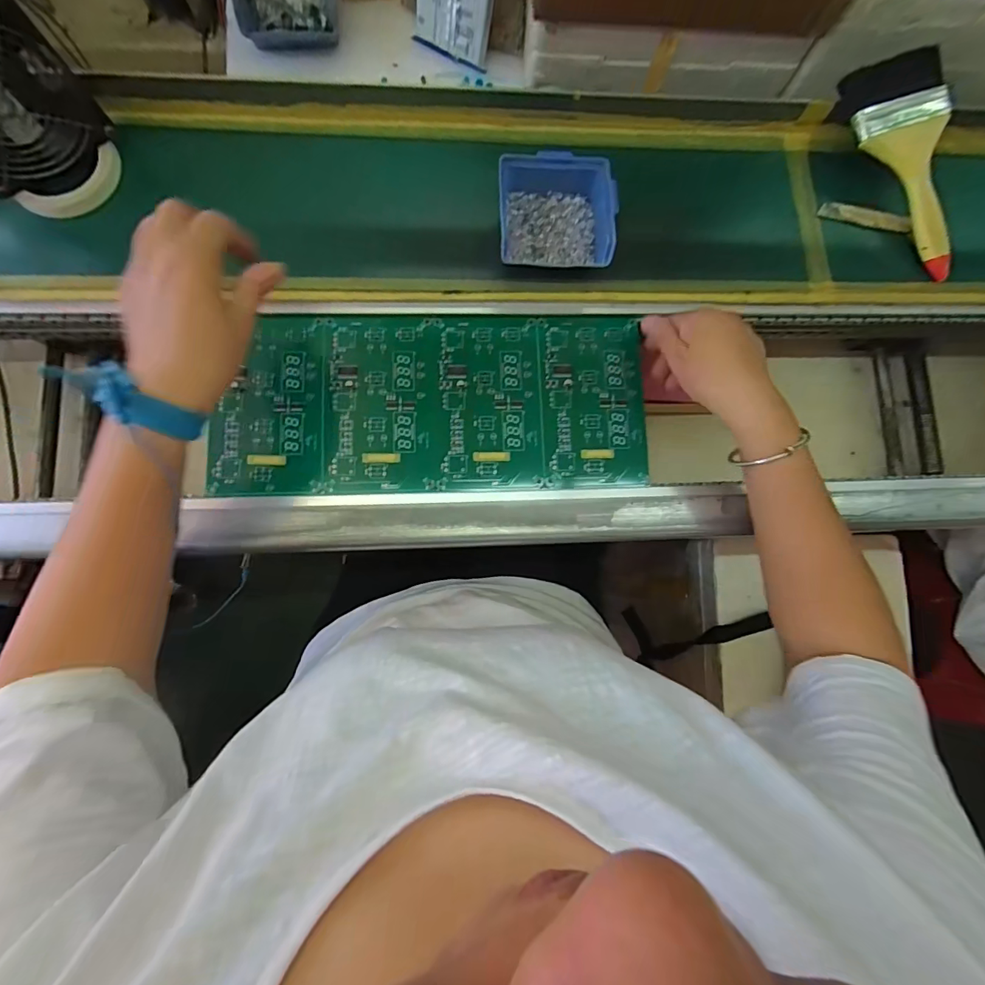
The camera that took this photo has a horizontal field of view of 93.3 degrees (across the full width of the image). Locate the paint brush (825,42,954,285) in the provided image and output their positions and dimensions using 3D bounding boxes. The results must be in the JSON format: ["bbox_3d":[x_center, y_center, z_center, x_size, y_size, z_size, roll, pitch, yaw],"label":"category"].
[{"bbox_3d":[0.449,-0.341,0.492,0.103,0.032,0.221,-26,98,-6],"label":"paint brush"}]

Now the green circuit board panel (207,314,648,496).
[{"bbox_3d":[-0.053,-0.087,0.443,0.396,0.008,0.174,-4,83,-4],"label":"green circuit board panel"}]

